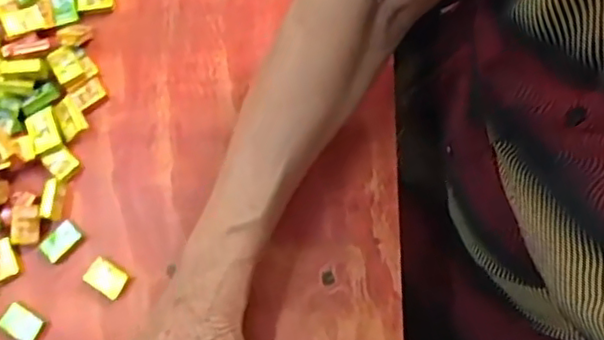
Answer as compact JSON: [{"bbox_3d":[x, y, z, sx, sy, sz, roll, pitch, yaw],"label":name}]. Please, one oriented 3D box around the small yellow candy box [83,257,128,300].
[{"bbox_3d":[-0.126,0.070,0.402,0.027,0.009,0.018,32,78,10],"label":"small yellow candy box"}]

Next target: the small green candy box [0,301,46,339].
[{"bbox_3d":[-0.175,0.096,0.392,0.026,0.008,0.018,29,77,9],"label":"small green candy box"}]

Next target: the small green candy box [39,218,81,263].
[{"bbox_3d":[-0.157,0.046,0.405,0.016,0.007,0.026,43,80,12],"label":"small green candy box"}]

